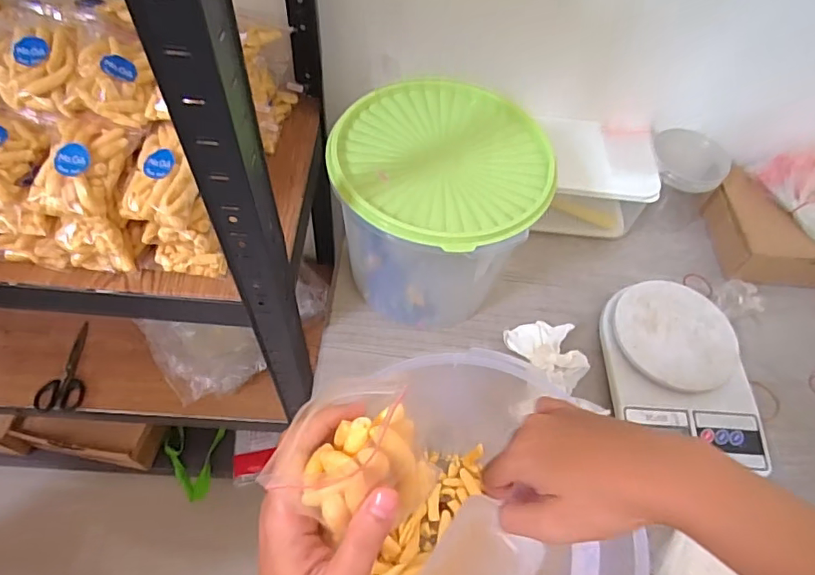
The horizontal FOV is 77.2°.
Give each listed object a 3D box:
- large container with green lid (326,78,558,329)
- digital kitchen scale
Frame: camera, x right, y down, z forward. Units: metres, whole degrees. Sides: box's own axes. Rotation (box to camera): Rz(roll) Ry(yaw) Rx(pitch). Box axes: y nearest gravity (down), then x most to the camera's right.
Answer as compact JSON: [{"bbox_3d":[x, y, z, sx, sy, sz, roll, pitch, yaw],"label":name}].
[{"bbox_3d":[0.028,-0.072,0.546,0.195,0.188,0.195,2,57,-3],"label":"large container with green lid"},{"bbox_3d":[0.293,0.088,0.555,0.150,0.037,0.205,2,57,-4],"label":"digital kitchen scale"}]

